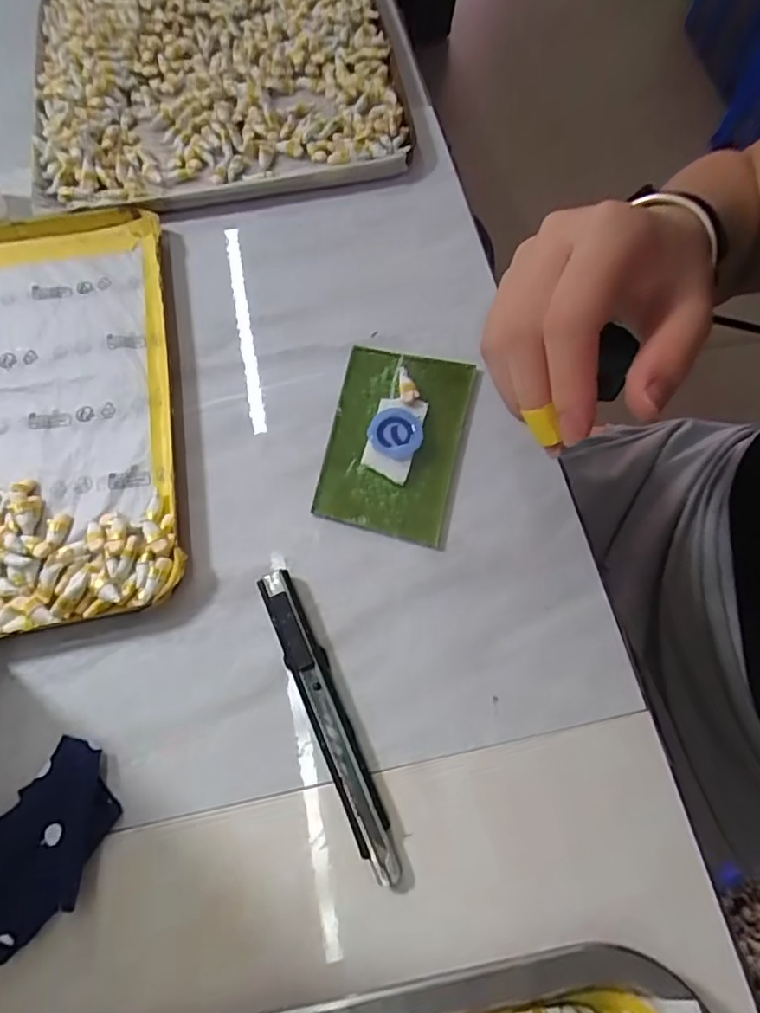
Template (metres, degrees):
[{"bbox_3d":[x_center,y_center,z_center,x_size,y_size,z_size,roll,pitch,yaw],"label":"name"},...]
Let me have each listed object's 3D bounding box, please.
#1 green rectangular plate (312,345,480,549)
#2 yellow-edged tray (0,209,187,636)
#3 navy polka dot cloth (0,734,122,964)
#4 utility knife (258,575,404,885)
[{"bbox_3d":[0.009,-0.037,0.300,0.067,0.010,0.103,14,69,3],"label":"green rectangular plate"},{"bbox_3d":[-0.208,-0.049,0.301,0.200,0.026,0.236,-10,66,-7],"label":"yellow-edged tray"},{"bbox_3d":[-0.134,0.135,0.233,0.043,0.009,0.074,31,68,12],"label":"navy polka dot cloth"},{"bbox_3d":[-0.022,0.088,0.248,0.015,0.012,0.132,-24,70,-9],"label":"utility knife"}]

